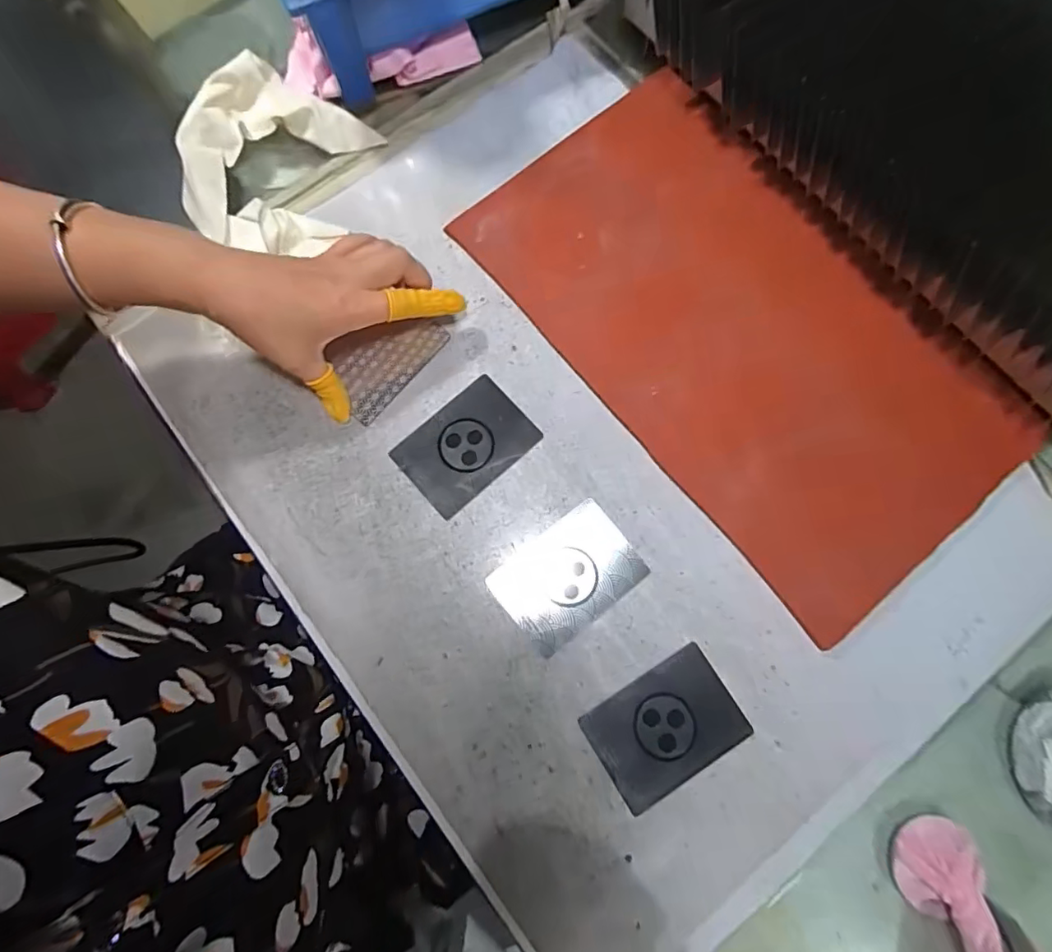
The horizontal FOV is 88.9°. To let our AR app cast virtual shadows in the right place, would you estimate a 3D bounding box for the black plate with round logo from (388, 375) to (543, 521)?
[{"bbox_3d":[-0.040,-0.021,0.362,0.086,0.004,0.061,-42,81,-8],"label":"black plate with round logo"}]

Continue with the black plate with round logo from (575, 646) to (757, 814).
[{"bbox_3d":[0.084,0.151,0.321,0.087,0.004,0.061,-31,80,-6],"label":"black plate with round logo"}]

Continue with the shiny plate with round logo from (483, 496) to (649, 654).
[{"bbox_3d":[0.027,0.064,0.342,0.087,0.004,0.062,-37,80,-7],"label":"shiny plate with round logo"}]

